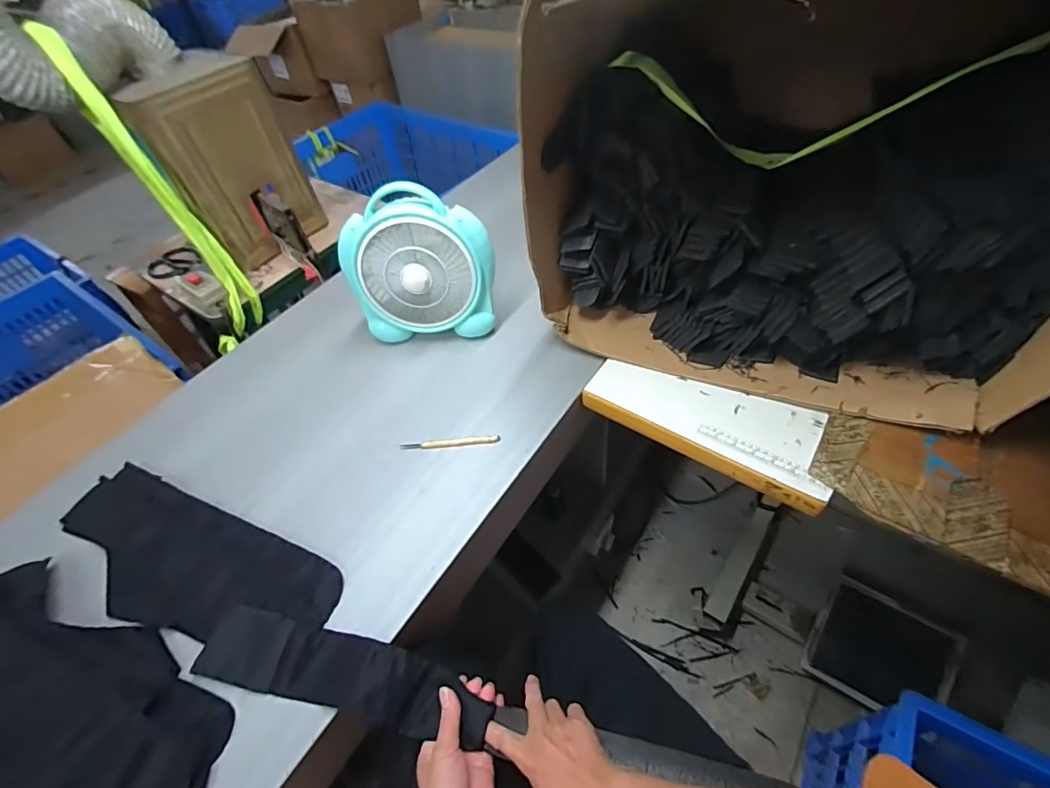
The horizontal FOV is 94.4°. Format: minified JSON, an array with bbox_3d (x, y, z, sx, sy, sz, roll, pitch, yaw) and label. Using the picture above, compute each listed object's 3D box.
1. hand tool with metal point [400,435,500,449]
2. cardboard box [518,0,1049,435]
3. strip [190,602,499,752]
[{"bbox_3d":[-0.111,0.072,0.723,0.148,0.010,0.012,-4,50,3],"label":"hand tool with metal point"},{"bbox_3d":[0.407,-0.347,0.672,0.650,0.494,0.527,18,54,21],"label":"cardboard box"},{"bbox_3d":[-0.193,0.305,0.529,0.317,0.019,0.071,11,52,9],"label":"strip"}]

